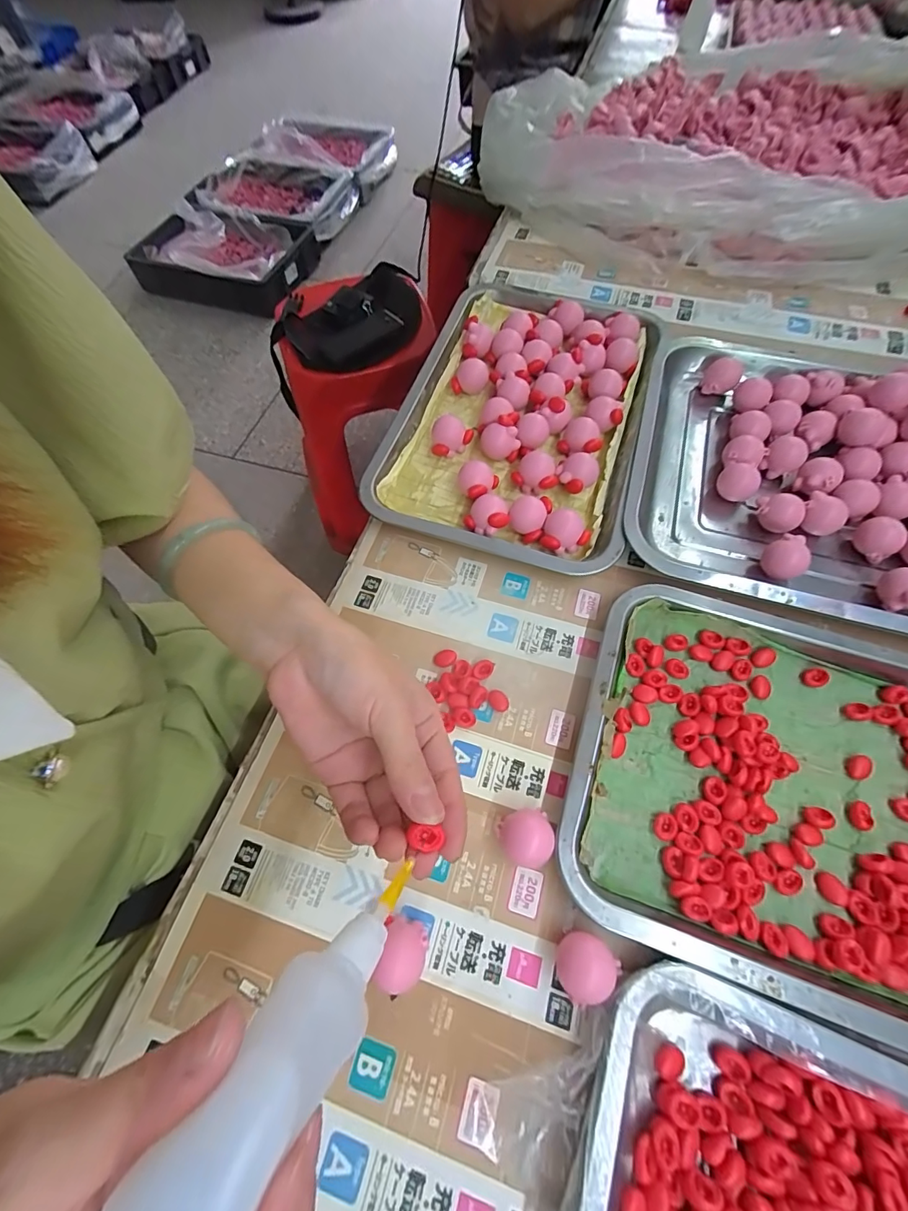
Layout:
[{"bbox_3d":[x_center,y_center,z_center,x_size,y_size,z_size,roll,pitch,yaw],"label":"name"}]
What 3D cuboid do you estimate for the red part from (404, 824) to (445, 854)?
[{"bbox_3d":[-0.012,0.098,0.190,0.014,0.004,0.010,0,64,2],"label":"red part"}]

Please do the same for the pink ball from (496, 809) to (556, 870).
[{"bbox_3d":[0.042,0.133,0.260,0.030,0.024,0.029,-1,64,1],"label":"pink ball"}]

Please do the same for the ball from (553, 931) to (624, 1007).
[{"bbox_3d":[0.067,0.187,0.235,0.030,0.021,0.029,-1,64,1],"label":"ball"}]

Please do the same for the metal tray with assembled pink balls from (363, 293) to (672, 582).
[{"bbox_3d":[0.059,-0.174,0.401,0.203,0.033,0.307,16,65,9],"label":"metal tray with assembled pink balls"}]

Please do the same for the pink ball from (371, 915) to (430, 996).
[{"bbox_3d":[-0.027,0.183,0.239,0.023,0.020,0.030,13,65,8],"label":"pink ball"}]

